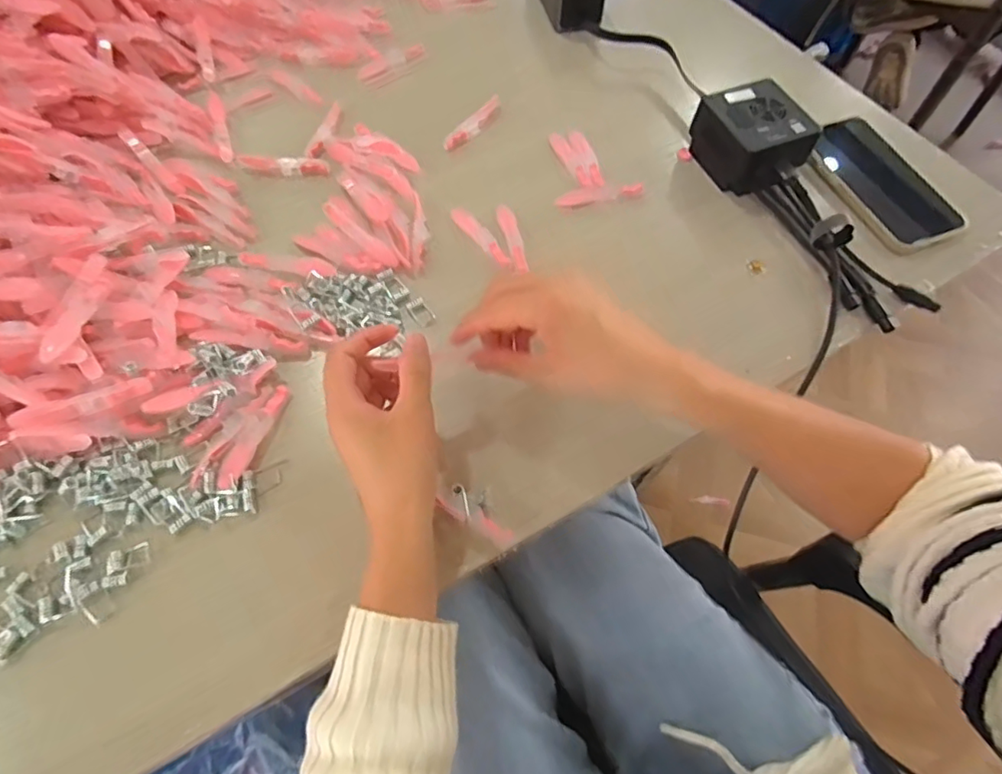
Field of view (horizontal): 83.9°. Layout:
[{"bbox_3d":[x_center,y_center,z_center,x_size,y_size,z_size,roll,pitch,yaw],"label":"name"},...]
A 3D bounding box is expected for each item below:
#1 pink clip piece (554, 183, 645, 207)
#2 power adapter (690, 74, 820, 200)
[{"bbox_3d":[0.086,-0.168,0.486,0.074,0.011,0.015,-5,63,-4],"label":"pink clip piece"},{"bbox_3d":[0.218,-0.214,0.483,0.071,0.048,0.088,-22,65,-12],"label":"power adapter"}]

